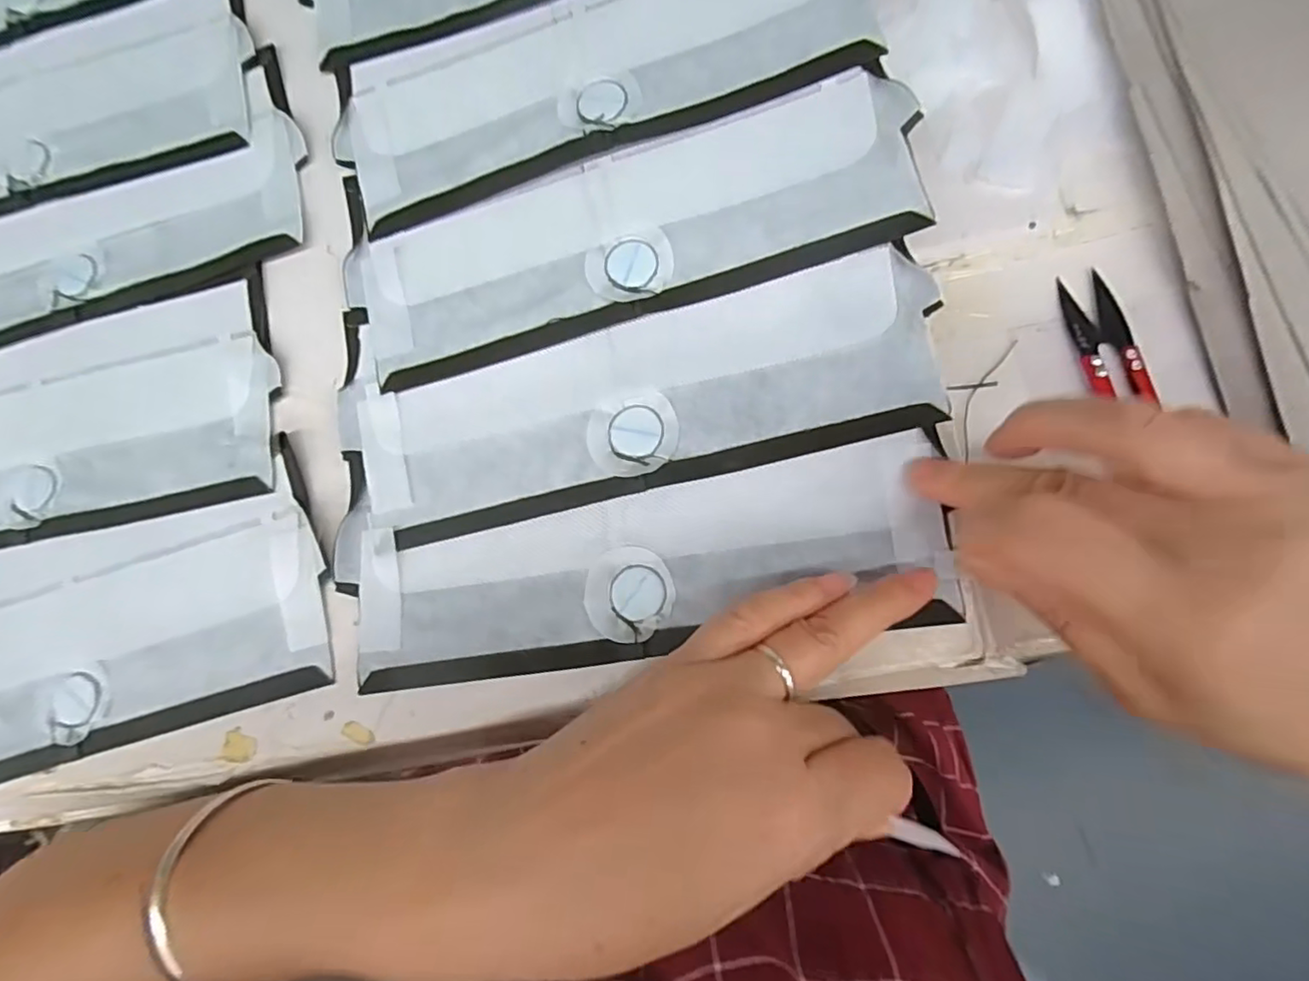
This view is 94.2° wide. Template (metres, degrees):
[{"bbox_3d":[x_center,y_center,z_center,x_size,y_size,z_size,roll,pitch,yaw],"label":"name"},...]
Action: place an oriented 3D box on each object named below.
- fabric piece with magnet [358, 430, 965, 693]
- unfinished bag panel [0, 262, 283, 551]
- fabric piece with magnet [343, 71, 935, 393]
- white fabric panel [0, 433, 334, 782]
[{"bbox_3d":[-0.006,0.035,0.236,0.229,0.005,0.066,-13,81,6],"label":"fabric piece with magnet"},{"bbox_3d":[-0.279,-0.025,0.278,0.228,0.005,0.097,-14,81,5],"label":"unfinished bag panel"},{"bbox_3d":[-0.014,-0.108,0.251,0.235,0.008,0.074,-14,81,5],"label":"fabric piece with magnet"},{"bbox_3d":[-0.250,0.064,0.265,0.231,0.007,0.101,-19,81,4],"label":"white fabric panel"}]

